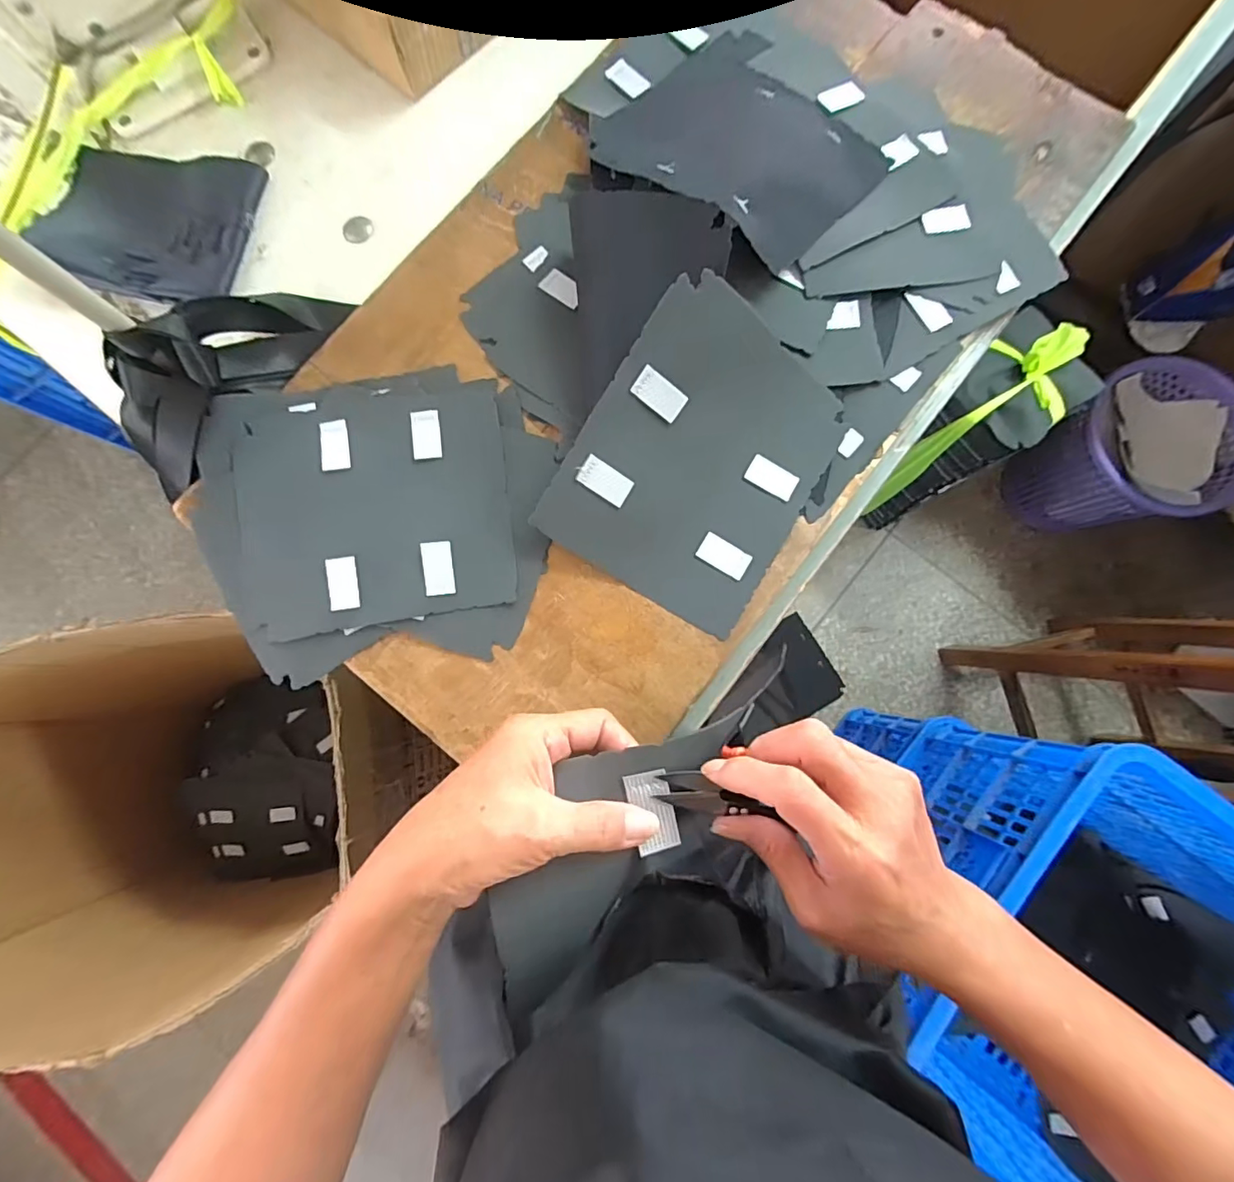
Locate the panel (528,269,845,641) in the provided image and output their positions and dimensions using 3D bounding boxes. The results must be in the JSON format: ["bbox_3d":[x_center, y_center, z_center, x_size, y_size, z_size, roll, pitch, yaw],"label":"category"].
[{"bbox_3d":[0.059,-0.089,0.367,0.161,0.026,0.199,32,93,-16],"label":"panel"}]

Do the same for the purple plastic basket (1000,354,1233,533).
[{"bbox_3d":[0.978,-0.247,1.045,0.274,0.273,0.297,-28,82,-3],"label":"purple plastic basket"}]

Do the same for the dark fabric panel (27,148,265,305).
[{"bbox_3d":[-0.384,-0.301,0.428,0.169,0.019,0.133,8,82,2],"label":"dark fabric panel"}]

